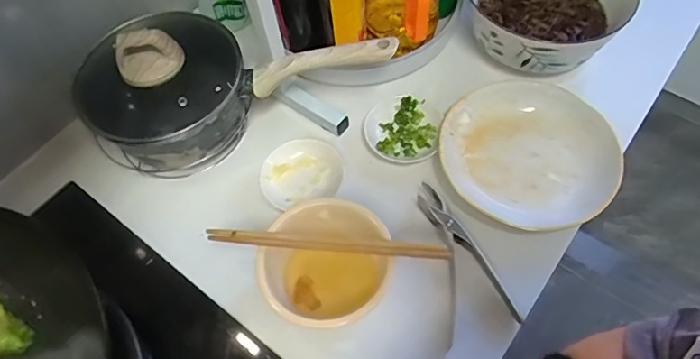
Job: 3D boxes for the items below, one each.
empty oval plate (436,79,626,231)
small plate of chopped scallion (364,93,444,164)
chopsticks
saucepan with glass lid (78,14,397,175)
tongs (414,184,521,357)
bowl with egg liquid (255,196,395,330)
[{"bbox_3d":[0.206,-0.030,0.594,0.190,0.041,0.189,36,68,22],"label":"empty oval plate"},{"bbox_3d":[0.066,-0.064,0.627,0.087,0.023,0.089,-1,60,3],"label":"small plate of chopped scallion"},{"bbox_3d":[-0.022,0.062,0.494,0.232,0.013,0.011,4,60,6],"label":"chopsticks"},{"bbox_3d":[-0.138,-0.129,0.596,0.343,0.138,0.163,-18,60,-7],"label":"saucepan with glass lid"},{"bbox_3d":[0.107,0.078,0.535,0.077,0.018,0.169,-16,60,-6],"label":"tongs"},{"bbox_3d":[-0.024,0.089,0.515,0.126,0.058,0.124,-1,60,3],"label":"bowl with egg liquid"}]

